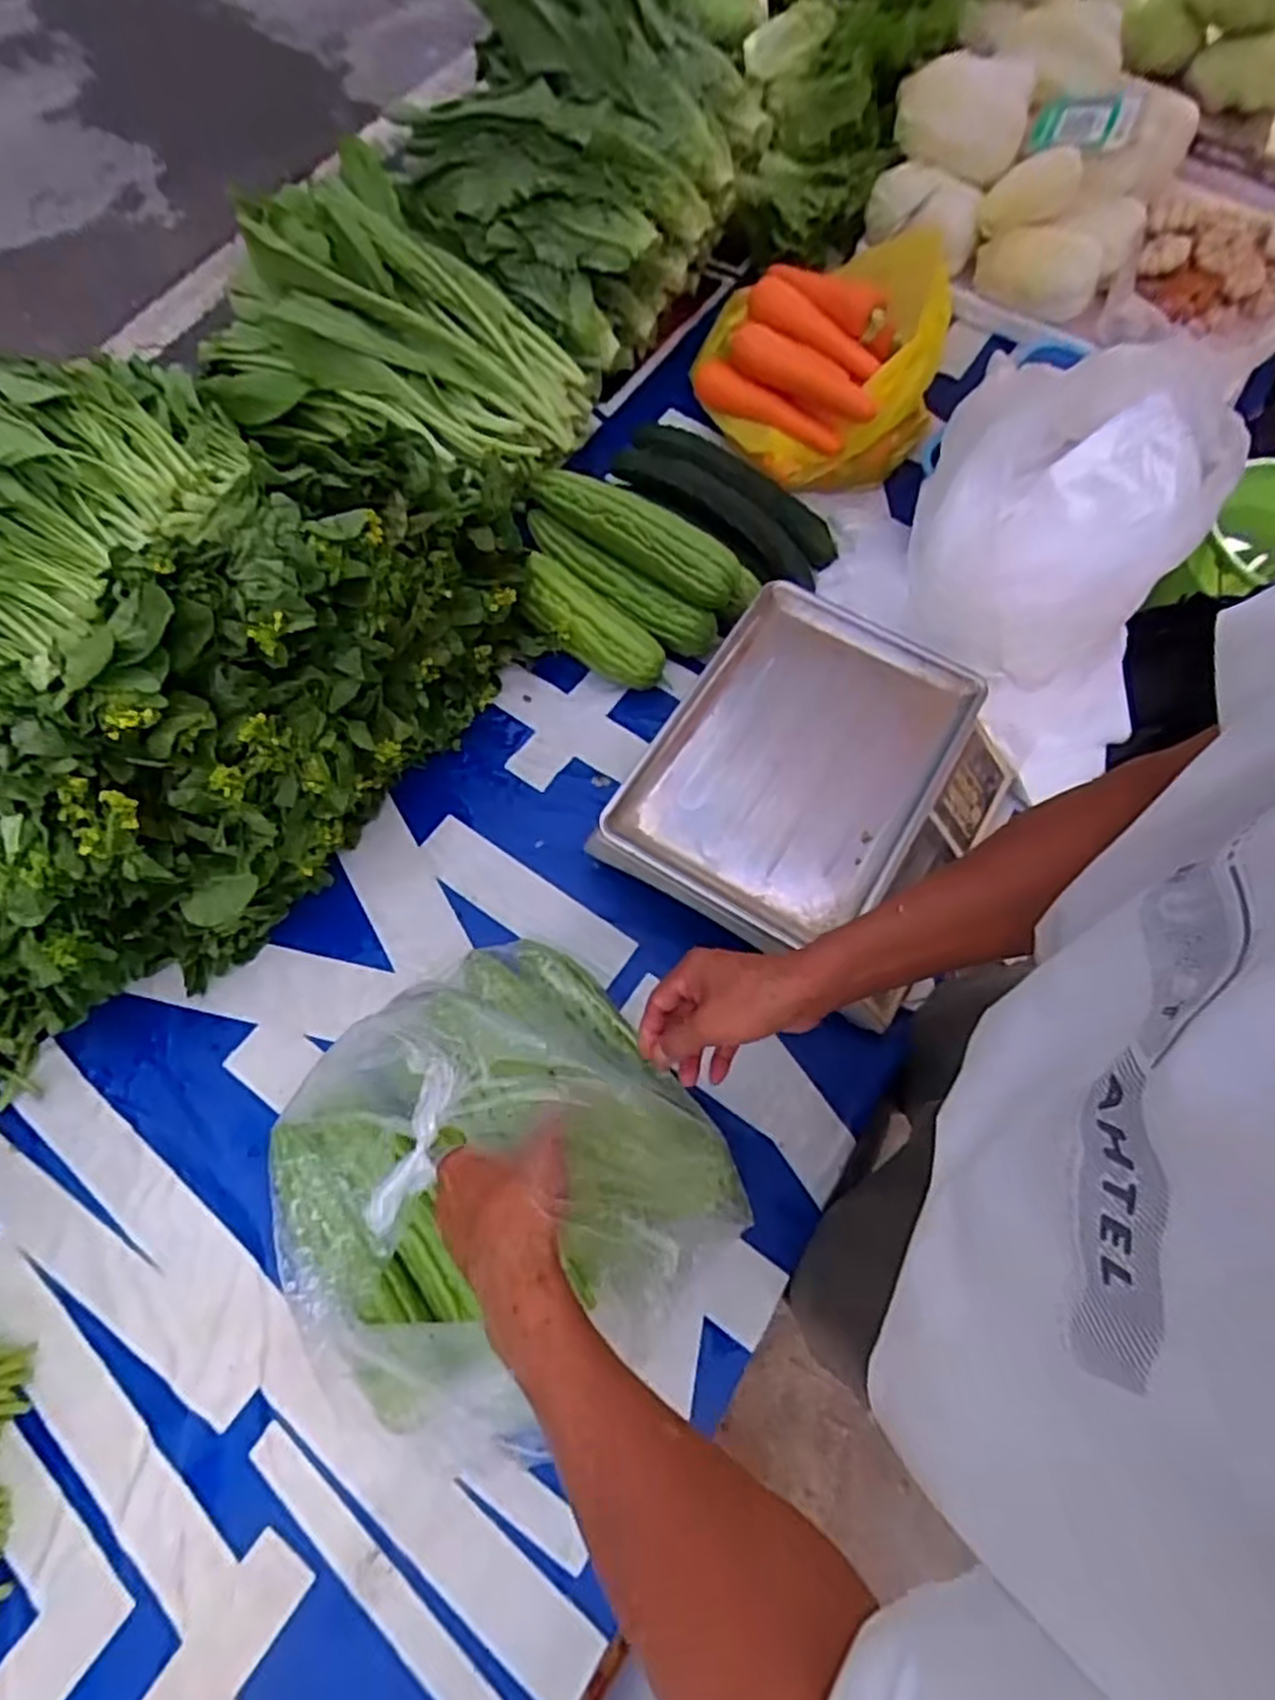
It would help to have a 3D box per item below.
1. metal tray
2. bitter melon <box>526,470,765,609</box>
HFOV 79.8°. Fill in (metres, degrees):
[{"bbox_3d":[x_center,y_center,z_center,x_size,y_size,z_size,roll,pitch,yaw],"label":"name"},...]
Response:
[{"bbox_3d":[0.149,-0.088,0.708,0.235,0.022,0.340,32,70,11],"label":"metal tray"},{"bbox_3d":[0.002,-0.353,0.843,0.285,0.061,0.081,30,70,10],"label":"bitter melon"}]

